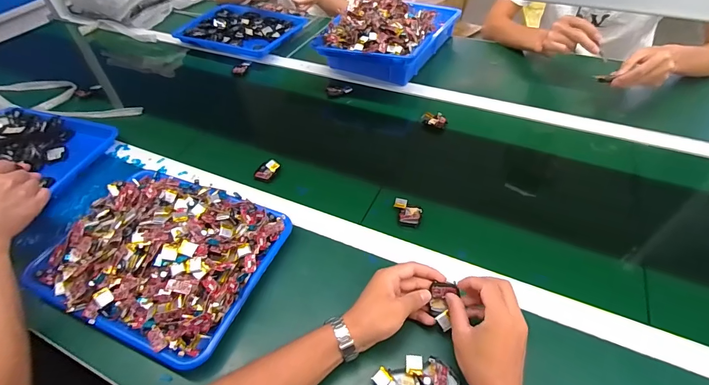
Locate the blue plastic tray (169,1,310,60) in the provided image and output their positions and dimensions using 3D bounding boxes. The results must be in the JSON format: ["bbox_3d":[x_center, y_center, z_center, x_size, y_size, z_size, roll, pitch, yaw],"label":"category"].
[{"bbox_3d":[-0.328,-0.497,1.079,0.321,0.026,0.258,18,52,18],"label":"blue plastic tray"}]

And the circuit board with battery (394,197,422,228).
[{"bbox_3d":[0.088,0.034,0.600,0.047,0.016,0.042,12,50,14],"label":"circuit board with battery"}]

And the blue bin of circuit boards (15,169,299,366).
[{"bbox_3d":[-0.287,0.079,0.530,0.315,0.068,0.242,17,51,17],"label":"blue bin of circuit boards"}]

